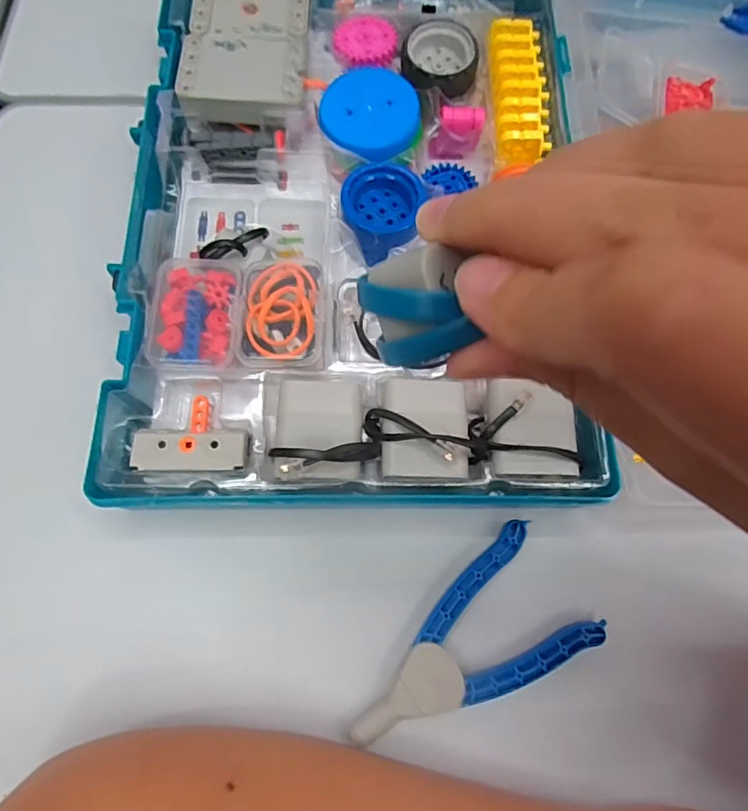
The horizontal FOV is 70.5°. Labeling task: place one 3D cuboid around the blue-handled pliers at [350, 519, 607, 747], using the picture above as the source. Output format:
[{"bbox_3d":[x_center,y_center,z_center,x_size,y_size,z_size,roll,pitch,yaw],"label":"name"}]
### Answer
[{"bbox_3d":[0.046,0.124,0.264,0.124,0.016,0.065,-36,76,-12],"label":"blue-handled pliers"}]

